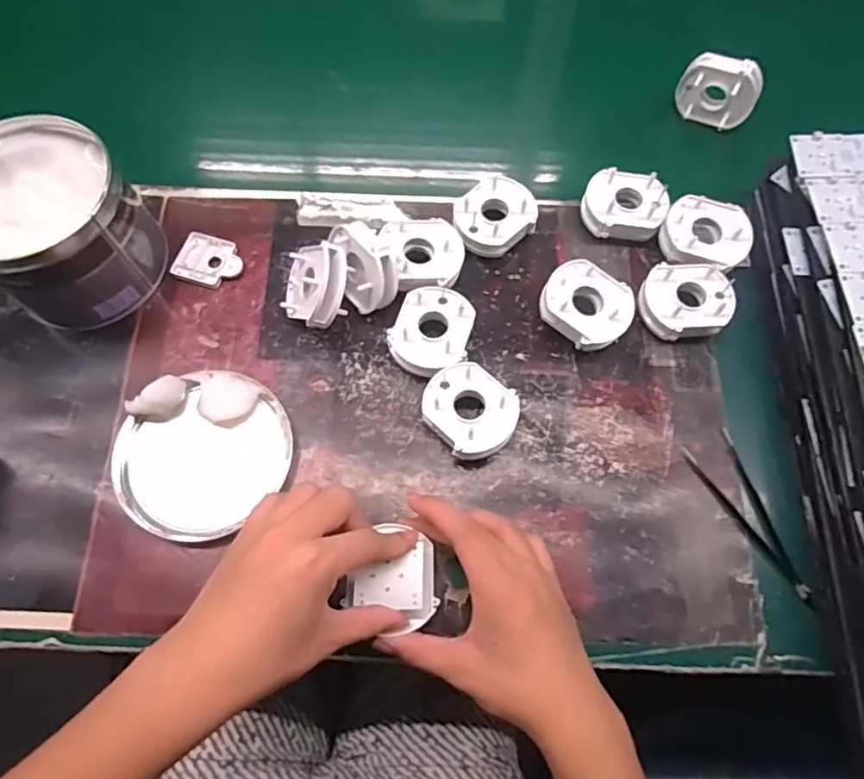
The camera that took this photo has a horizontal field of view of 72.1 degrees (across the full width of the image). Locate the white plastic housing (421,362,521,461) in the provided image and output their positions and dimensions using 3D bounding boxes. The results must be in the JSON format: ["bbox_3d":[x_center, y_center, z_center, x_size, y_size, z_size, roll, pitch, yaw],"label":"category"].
[{"bbox_3d":[0.027,0.019,0.451,0.071,0.031,0.063,35,72,12],"label":"white plastic housing"}]

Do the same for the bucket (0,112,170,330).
[{"bbox_3d":[-0.296,-0.127,0.467,0.121,0.094,0.131,0,69,-1],"label":"bucket"}]

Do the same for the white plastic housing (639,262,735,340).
[{"bbox_3d":[0.207,-0.072,0.489,0.071,0.035,0.060,-6,69,-4],"label":"white plastic housing"}]

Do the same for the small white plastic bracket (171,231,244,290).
[{"bbox_3d":[-0.191,-0.111,0.513,0.055,0.008,0.047,18,70,6],"label":"small white plastic bracket"}]

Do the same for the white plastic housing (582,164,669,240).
[{"bbox_3d":[0.167,-0.161,0.523,0.068,0.034,0.060,-3,69,-2],"label":"white plastic housing"}]

